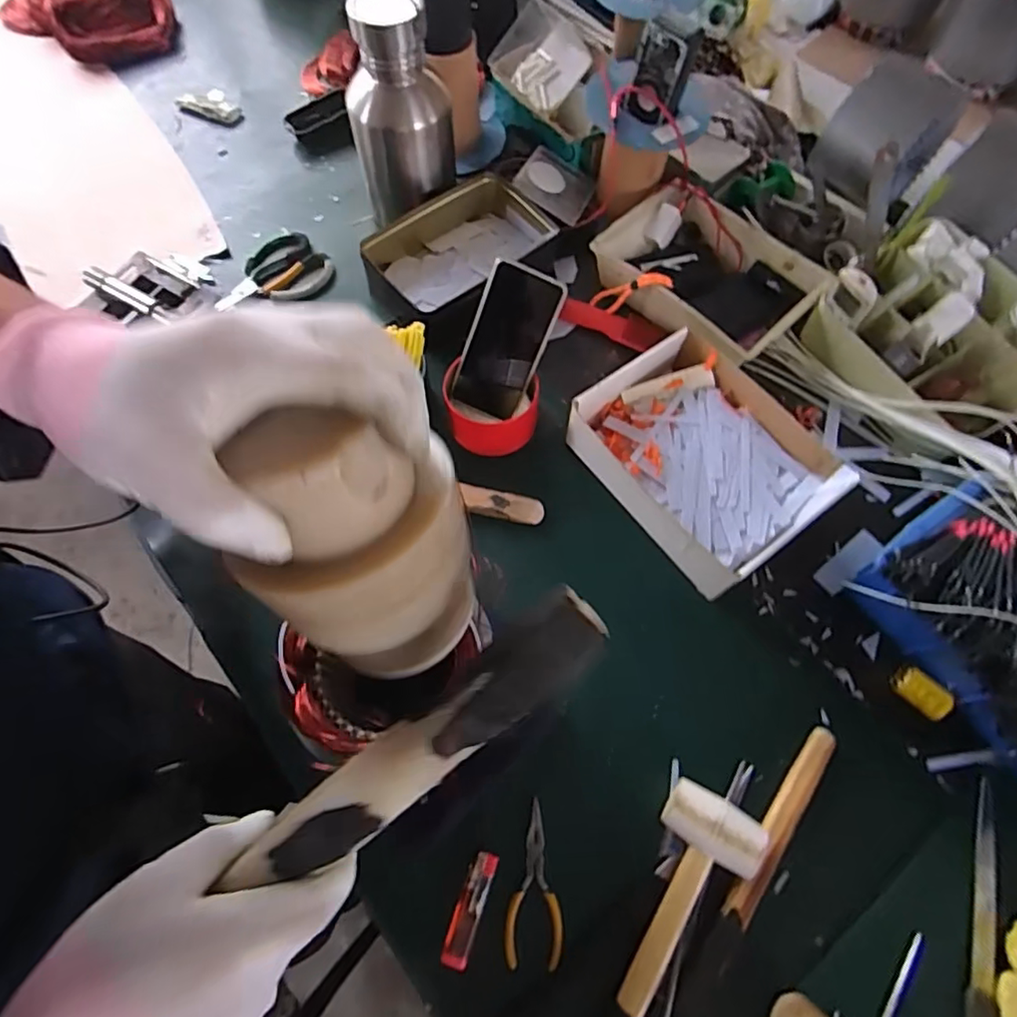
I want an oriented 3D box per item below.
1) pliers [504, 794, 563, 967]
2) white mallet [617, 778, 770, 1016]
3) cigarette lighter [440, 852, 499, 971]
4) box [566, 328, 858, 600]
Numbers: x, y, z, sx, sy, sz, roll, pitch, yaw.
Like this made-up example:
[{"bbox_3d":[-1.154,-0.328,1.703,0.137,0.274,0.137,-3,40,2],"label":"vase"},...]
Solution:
[{"bbox_3d":[0.021,0.317,0.485,0.047,0.013,0.120,0,68,1],"label":"pliers"},{"bbox_3d":[0.144,0.322,0.463,0.081,0.043,0.174,25,71,11],"label":"white mallet"},{"bbox_3d":[-0.033,0.338,0.482,0.022,0.007,0.084,18,69,8],"label":"cigarette lighter"},{"bbox_3d":[0.206,-0.051,0.617,0.187,0.080,0.242,-36,72,-13],"label":"box"}]

